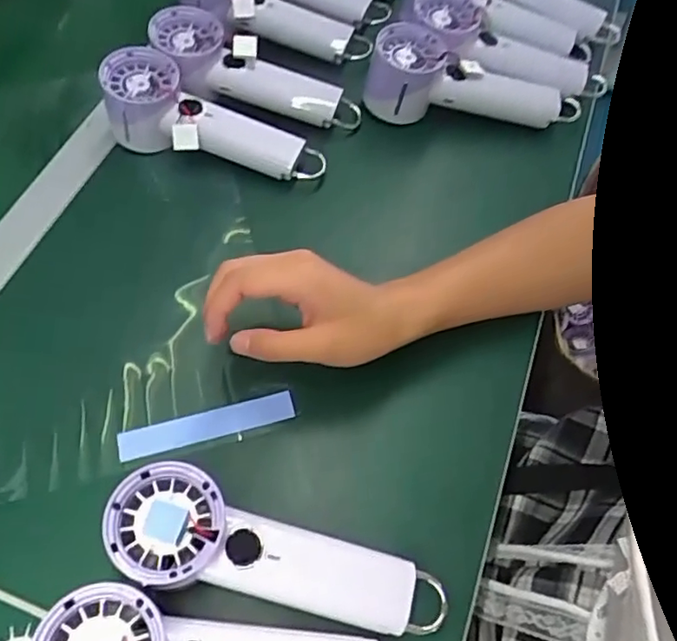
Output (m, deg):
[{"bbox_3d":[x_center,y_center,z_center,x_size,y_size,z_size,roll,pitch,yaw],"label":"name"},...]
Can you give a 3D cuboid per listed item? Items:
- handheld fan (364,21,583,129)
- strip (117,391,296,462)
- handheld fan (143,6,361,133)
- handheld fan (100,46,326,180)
[{"bbox_3d":[0.120,-0.212,0.564,0.189,0.058,0.059,8,58,-13],"label":"handheld fan"},{"bbox_3d":[-0.089,0.071,0.415,0.116,0.004,0.020,-14,68,-10],"label":"strip"},{"bbox_3d":[-0.073,-0.223,0.549,0.195,0.046,0.072,21,59,-13],"label":"handheld fan"},{"bbox_3d":[-0.109,-0.159,0.526,0.197,0.061,0.067,23,60,-5],"label":"handheld fan"}]

